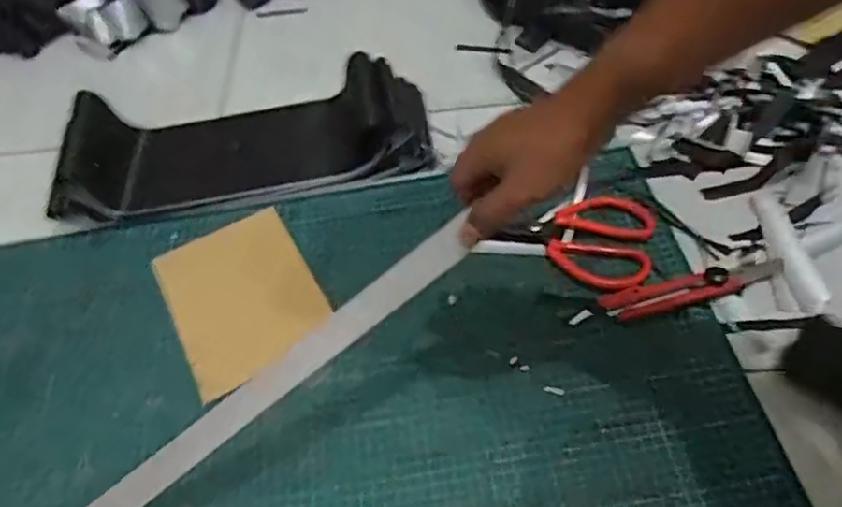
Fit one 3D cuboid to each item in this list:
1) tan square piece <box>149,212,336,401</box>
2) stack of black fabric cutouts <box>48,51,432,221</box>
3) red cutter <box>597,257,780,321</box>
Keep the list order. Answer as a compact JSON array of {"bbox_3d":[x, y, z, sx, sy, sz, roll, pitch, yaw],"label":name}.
[{"bbox_3d":[-0.184,0.040,0.650,0.143,0.010,0.200,-26,51,-15],"label":"tan square piece"},{"bbox_3d":[-0.205,-0.141,0.748,0.427,0.076,0.159,-9,52,-2],"label":"stack of black fabric cutouts"},{"bbox_3d":[0.269,0.033,0.613,0.183,0.014,0.034,-12,52,-4],"label":"red cutter"}]

